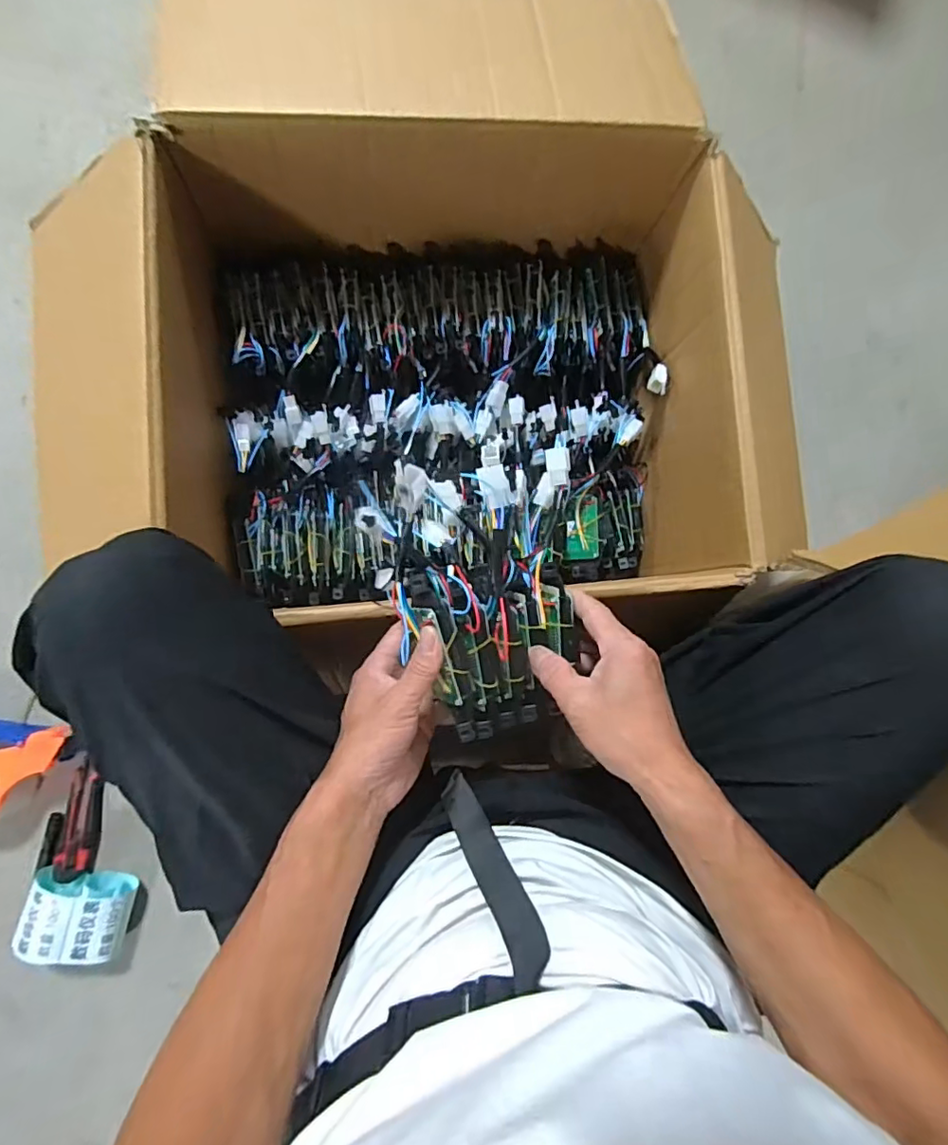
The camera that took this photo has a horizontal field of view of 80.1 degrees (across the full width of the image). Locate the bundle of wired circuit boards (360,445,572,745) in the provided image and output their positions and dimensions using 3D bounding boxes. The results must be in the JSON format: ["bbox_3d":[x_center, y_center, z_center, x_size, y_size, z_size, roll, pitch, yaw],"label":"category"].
[{"bbox_3d":[0.000,0.021,0.465,0.157,0.102,0.216,-2,89,-7],"label":"bundle of wired circuit boards"}]

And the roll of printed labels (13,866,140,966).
[{"bbox_3d":[-0.484,0.421,0.687,0.114,0.056,0.084,12,87,-6],"label":"roll of printed labels"}]

